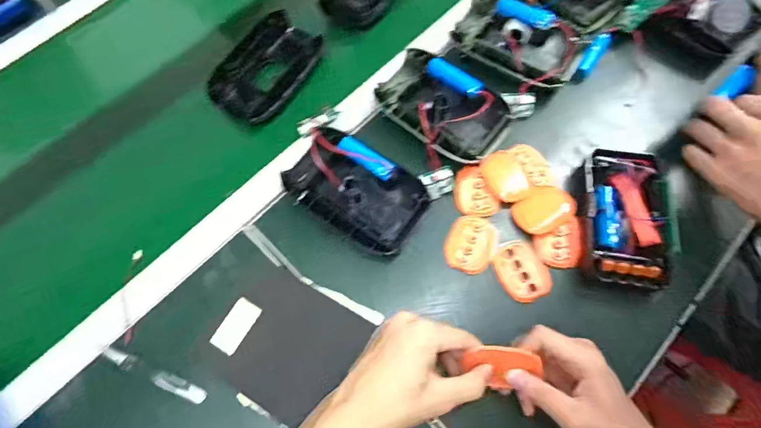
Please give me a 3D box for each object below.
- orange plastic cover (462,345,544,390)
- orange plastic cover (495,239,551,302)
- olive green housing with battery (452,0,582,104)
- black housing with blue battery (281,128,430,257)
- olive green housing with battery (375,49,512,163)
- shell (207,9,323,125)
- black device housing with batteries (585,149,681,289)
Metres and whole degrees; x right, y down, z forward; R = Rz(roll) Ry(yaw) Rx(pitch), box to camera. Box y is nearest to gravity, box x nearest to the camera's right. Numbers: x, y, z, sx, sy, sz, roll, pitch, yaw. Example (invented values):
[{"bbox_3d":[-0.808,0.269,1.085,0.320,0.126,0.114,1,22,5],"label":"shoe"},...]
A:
[{"bbox_3d":[0.098,0.126,0.332,0.058,0.011,0.037,8,101,10],"label":"orange plastic cover"},{"bbox_3d":[0.148,0.058,0.414,0.050,0.008,0.061,-19,69,-5],"label":"orange plastic cover"},{"bbox_3d":[0.170,-0.218,0.506,0.159,0.037,0.113,36,74,15],"label":"olive green housing with battery"},{"bbox_3d":[-0.028,-0.026,0.439,0.156,0.040,0.098,37,74,15],"label":"black housing with blue battery"},{"bbox_3d":[0.070,-0.125,0.471,0.154,0.041,0.104,37,74,15],"label":"olive green housing with battery"},{"bbox_3d":[-0.145,-0.193,0.511,0.088,0.034,0.156,25,71,12],"label":"shell"},{"bbox_3d":[0.256,0.001,0.414,0.081,0.038,0.150,7,69,5],"label":"black device housing with batteries"}]

